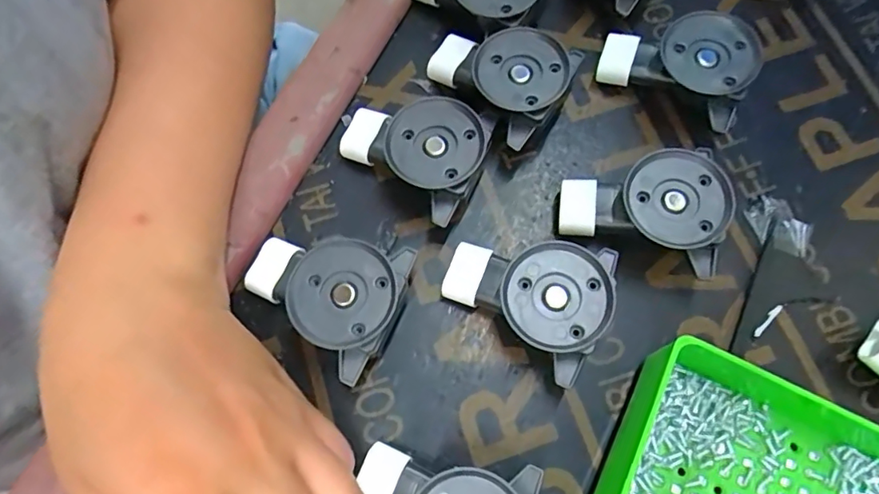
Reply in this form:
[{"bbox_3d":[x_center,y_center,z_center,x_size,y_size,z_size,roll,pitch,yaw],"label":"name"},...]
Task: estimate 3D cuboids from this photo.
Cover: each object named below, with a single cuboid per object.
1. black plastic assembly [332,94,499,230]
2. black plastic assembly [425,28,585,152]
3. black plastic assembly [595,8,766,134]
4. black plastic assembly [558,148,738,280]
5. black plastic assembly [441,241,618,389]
[{"bbox_3d":[-0.010,-0.045,0.242,0.066,0.033,0.046,38,76,12],"label":"black plastic assembly"},{"bbox_3d":[0.027,-0.080,0.252,0.042,0.034,0.068,-43,76,-12],"label":"black plastic assembly"},{"bbox_3d":[0.111,-0.086,0.252,0.064,0.035,0.040,26,74,9],"label":"black plastic assembly"},{"bbox_3d":[0.088,-0.019,0.231,0.066,0.031,0.041,20,73,7],"label":"black plastic assembly"},{"bbox_3d":[0.036,0.018,0.221,0.065,0.031,0.046,31,75,10],"label":"black plastic assembly"}]

